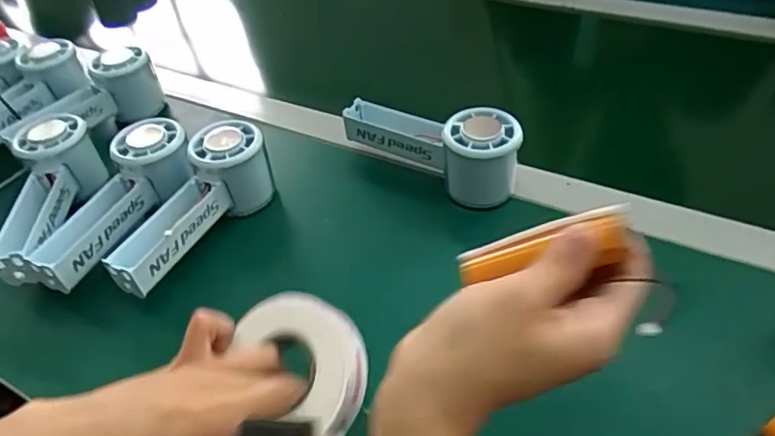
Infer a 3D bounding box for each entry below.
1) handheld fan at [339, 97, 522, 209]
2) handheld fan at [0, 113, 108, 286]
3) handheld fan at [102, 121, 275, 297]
[{"bbox_3d":[0.034,-0.061,0.460,0.155,0.071,0.046,29,54,28],"label":"handheld fan"},{"bbox_3d":[-0.270,-0.017,0.436,0.051,0.058,0.137,-5,45,-1],"label":"handheld fan"},{"bbox_3d":[-0.149,-0.005,0.425,0.049,0.077,0.141,25,52,25],"label":"handheld fan"}]

